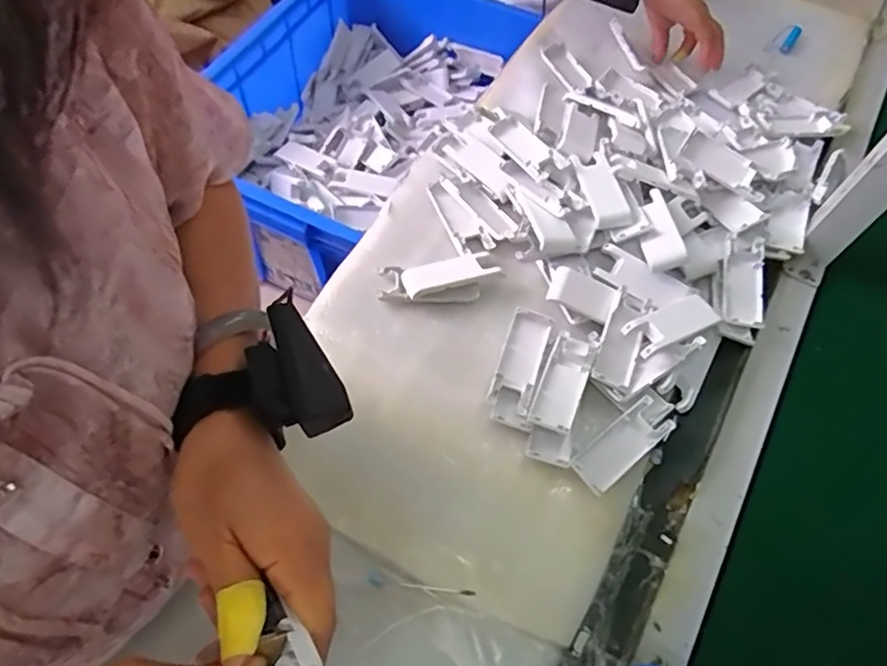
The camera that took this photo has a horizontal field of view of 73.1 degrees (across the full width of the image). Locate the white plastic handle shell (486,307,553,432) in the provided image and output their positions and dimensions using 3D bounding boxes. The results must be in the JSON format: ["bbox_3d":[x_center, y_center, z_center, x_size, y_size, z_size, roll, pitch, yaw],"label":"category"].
[{"bbox_3d":[0.072,0.032,0.568,0.041,0.015,0.117,16,63,4],"label":"white plastic handle shell"}]

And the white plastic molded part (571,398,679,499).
[{"bbox_3d":[0.161,0.102,0.539,0.101,0.018,0.037,-35,70,-20],"label":"white plastic molded part"}]

